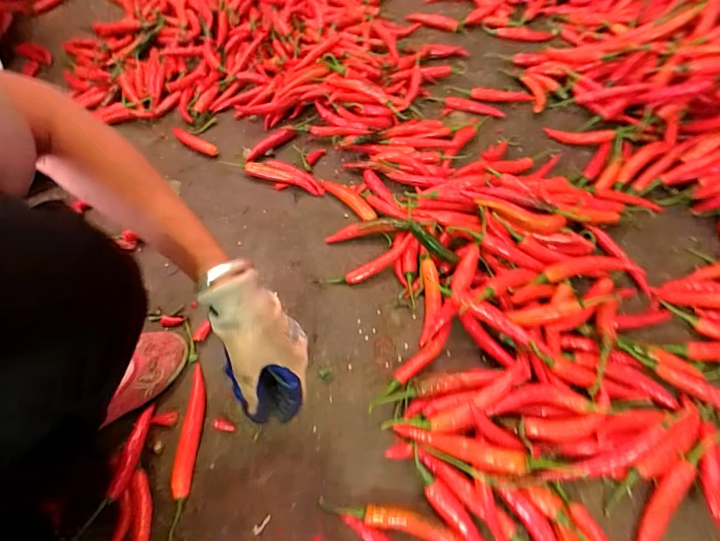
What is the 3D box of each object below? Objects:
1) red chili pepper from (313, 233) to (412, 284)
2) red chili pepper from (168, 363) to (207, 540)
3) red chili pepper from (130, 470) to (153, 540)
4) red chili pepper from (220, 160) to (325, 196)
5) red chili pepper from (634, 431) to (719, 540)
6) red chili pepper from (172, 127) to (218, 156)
[{"bbox_3d":[0.010,-0.007,0.571,0.150,0.027,0.029,-23,61,-9],"label":"red chili pepper"},{"bbox_3d":[-0.200,0.205,0.463,0.019,0.015,0.187,-4,60,2],"label":"red chili pepper"},{"bbox_3d":[-0.236,0.271,0.425,0.023,0.018,0.104,-7,60,0],"label":"red chili pepper"},{"bbox_3d":[-0.148,-0.170,0.684,0.196,0.018,0.040,17,63,13],"label":"red chili pepper"},{"bbox_3d":[0.317,0.230,0.405,0.024,0.029,0.175,37,69,22],"label":"red chili pepper"},{"bbox_3d":[-0.300,-0.235,0.731,0.094,0.023,0.021,22,64,16],"label":"red chili pepper"}]

